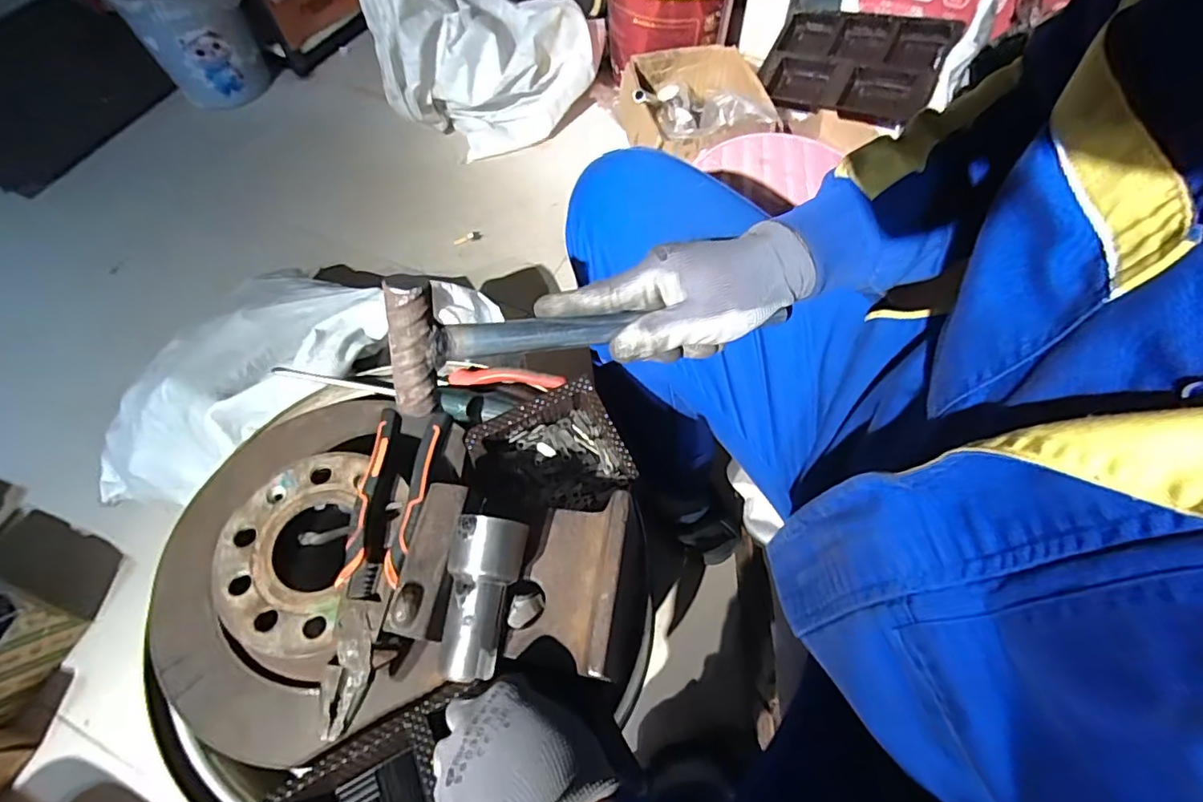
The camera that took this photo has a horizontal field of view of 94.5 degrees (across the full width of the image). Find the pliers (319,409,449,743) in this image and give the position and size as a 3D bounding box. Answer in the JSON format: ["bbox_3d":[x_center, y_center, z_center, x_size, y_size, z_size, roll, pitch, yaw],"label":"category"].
[{"bbox_3d":[-0.162,0.106,0.388,0.053,0.018,0.212,9,62,6],"label":"pliers"}]

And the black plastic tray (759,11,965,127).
[{"bbox_3d":[0.494,-0.663,1.089,0.320,0.057,0.195,24,96,28],"label":"black plastic tray"}]

